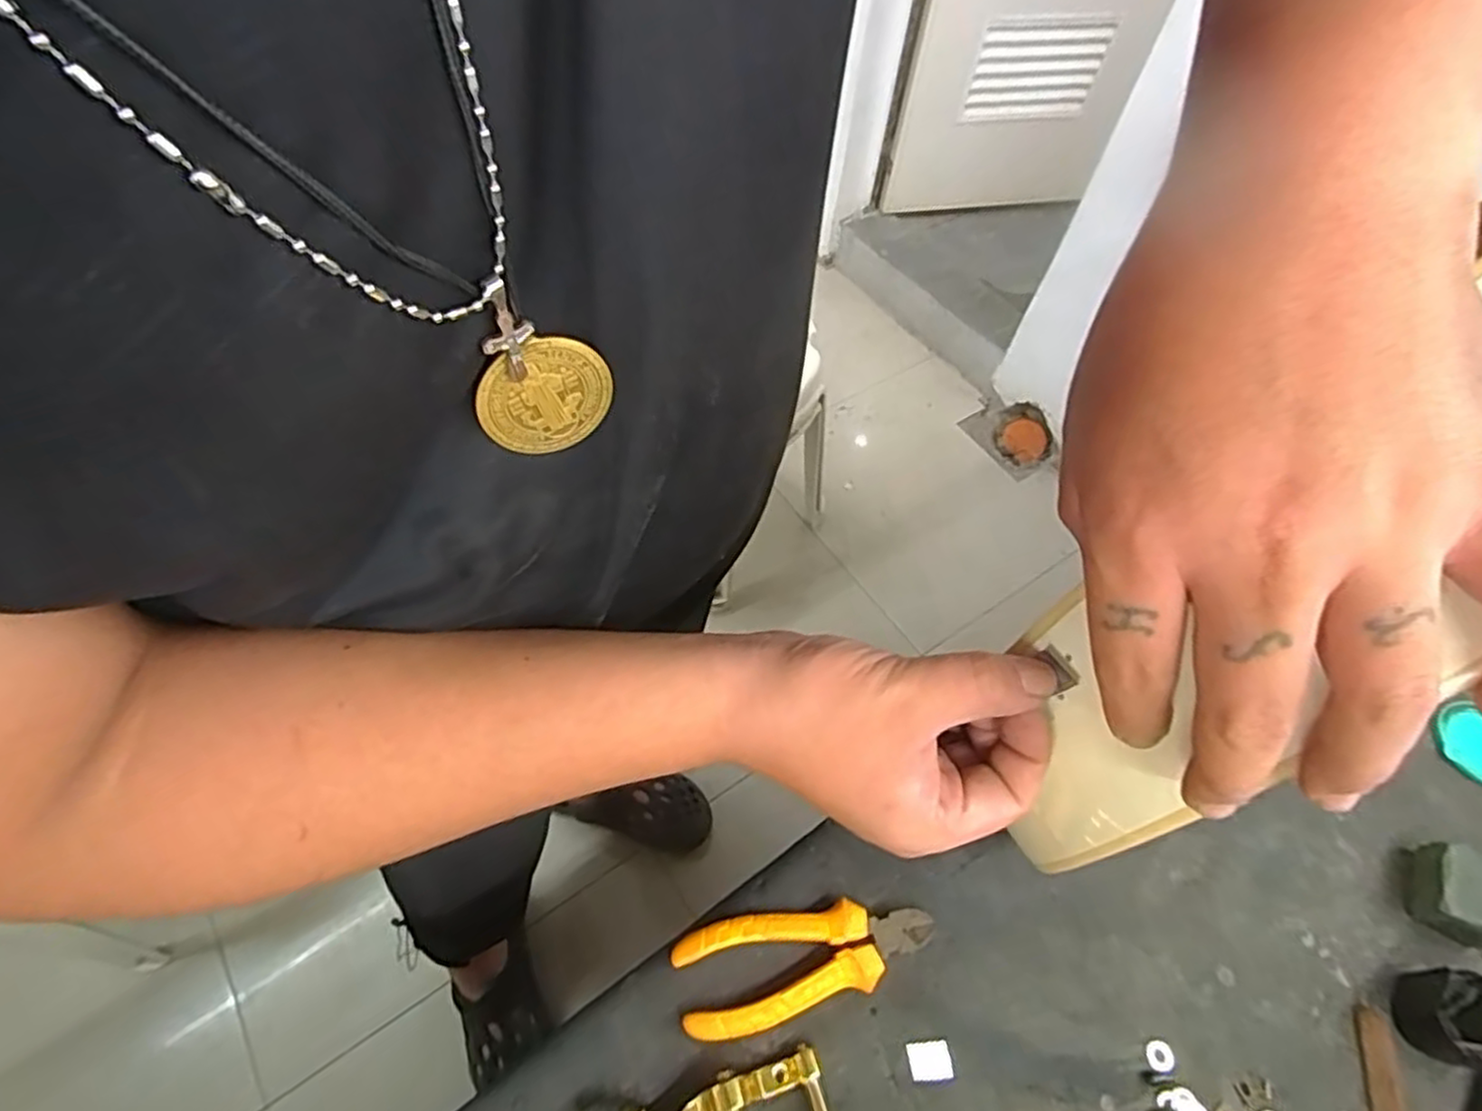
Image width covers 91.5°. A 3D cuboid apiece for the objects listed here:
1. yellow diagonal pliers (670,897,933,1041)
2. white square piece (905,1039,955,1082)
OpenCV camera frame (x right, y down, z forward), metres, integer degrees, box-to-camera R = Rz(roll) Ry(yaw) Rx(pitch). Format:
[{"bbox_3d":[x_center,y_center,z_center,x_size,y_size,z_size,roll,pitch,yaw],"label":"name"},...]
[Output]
[{"bbox_3d":[0.039,0.241,0.435,0.152,0.026,0.056,-11,59,-11],"label":"yellow diagonal pliers"},{"bbox_3d":[0.109,0.292,0.417,0.025,0.004,0.019,-3,58,-5],"label":"white square piece"}]

